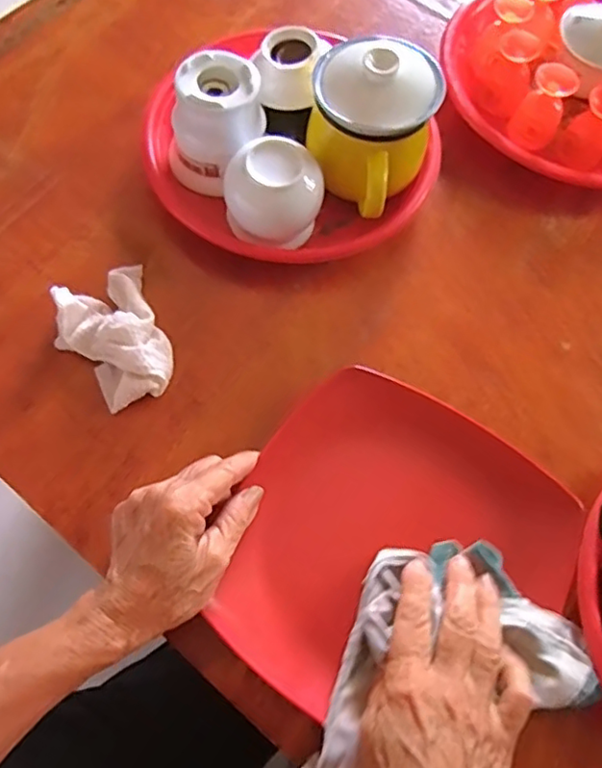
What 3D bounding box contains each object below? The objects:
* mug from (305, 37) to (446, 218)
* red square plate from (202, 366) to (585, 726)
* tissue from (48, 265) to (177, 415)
[{"bbox_3d":[0.049,-0.195,0.467,0.093,0.109,0.102,34,70,10],"label":"mug"},{"bbox_3d":[0.062,0.106,0.387,0.200,0.020,0.206,26,69,7],"label":"red square plate"},{"bbox_3d":[-0.135,-0.036,0.430,0.069,0.035,0.102,-23,71,-12],"label":"tissue"}]

